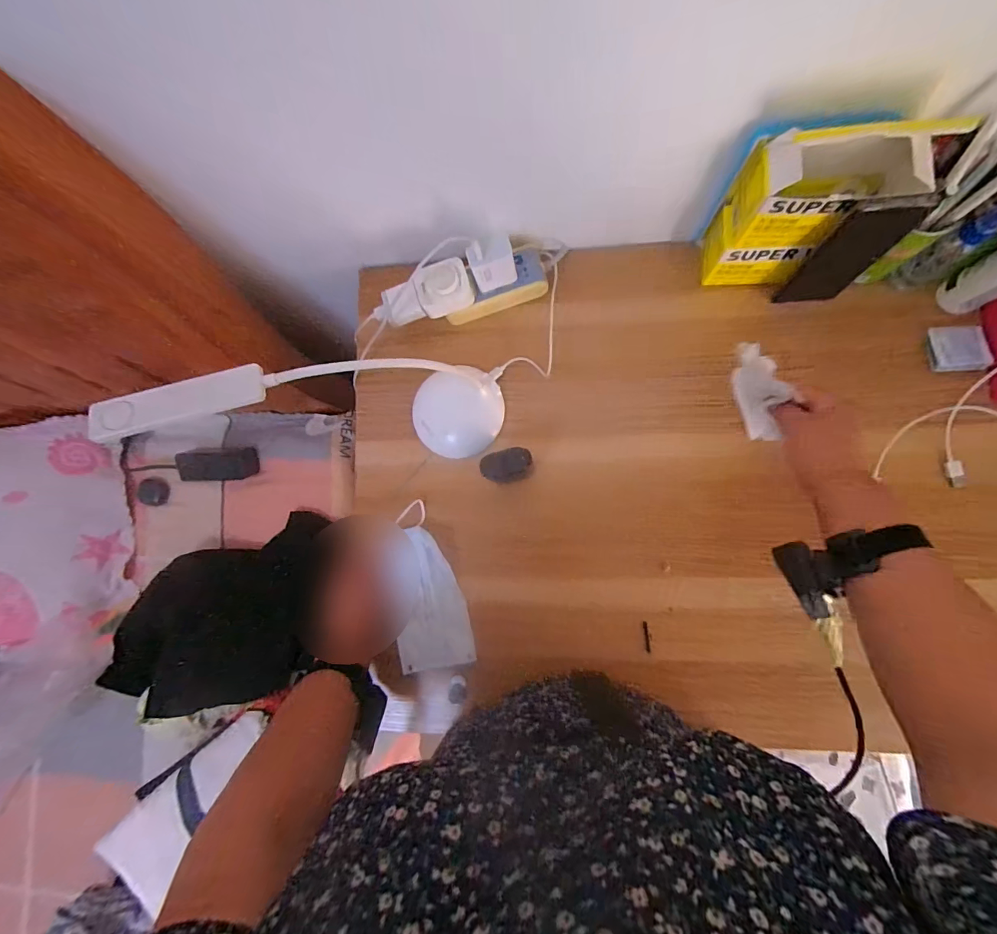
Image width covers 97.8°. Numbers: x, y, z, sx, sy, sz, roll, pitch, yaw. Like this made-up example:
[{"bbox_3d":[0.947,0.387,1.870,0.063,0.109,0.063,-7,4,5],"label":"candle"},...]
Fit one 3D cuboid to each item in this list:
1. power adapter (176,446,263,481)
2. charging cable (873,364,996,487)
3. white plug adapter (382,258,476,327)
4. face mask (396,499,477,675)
[{"bbox_3d":[-0.524,-0.004,0.820,0.129,0.026,0.059,-6,91,-30],"label":"power adapter"},{"bbox_3d":[0.528,-0.047,0.466,0.226,0.044,0.110,-25,88,19],"label":"charging cable"},{"bbox_3d":[-0.086,-0.210,0.526,0.107,0.032,0.049,-16,89,6],"label":"white plug adapter"},{"bbox_3d":[-0.089,0.146,0.536,0.087,0.009,0.199,-11,86,0],"label":"face mask"}]

